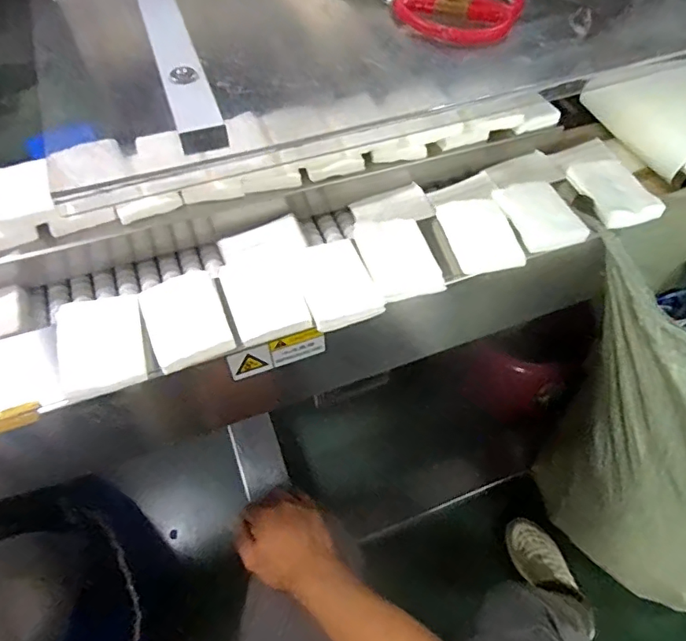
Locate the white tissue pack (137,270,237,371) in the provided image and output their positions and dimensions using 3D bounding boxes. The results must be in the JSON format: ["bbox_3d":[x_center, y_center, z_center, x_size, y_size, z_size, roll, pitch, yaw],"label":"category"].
[{"bbox_3d":[-0.156,-0.005,0.508,0.076,0.019,0.109,-20,59,-14],"label":"white tissue pack"}]

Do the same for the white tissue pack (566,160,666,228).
[{"bbox_3d":[0.326,-0.160,0.618,0.079,0.023,0.102,-12,57,-9],"label":"white tissue pack"}]

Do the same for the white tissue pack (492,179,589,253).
[{"bbox_3d":[0.231,-0.124,0.601,0.071,0.018,0.096,-16,58,-11],"label":"white tissue pack"}]

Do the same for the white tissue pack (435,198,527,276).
[{"bbox_3d":[0.155,-0.099,0.579,0.072,0.022,0.097,-9,56,-7],"label":"white tissue pack"}]

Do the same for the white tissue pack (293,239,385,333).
[{"bbox_3d":[-0.009,-0.045,0.543,0.076,0.024,0.116,-16,57,-11],"label":"white tissue pack"}]

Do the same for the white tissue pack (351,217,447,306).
[{"bbox_3d":[0.060,-0.069,0.555,0.072,0.018,0.107,-14,57,-10],"label":"white tissue pack"}]

